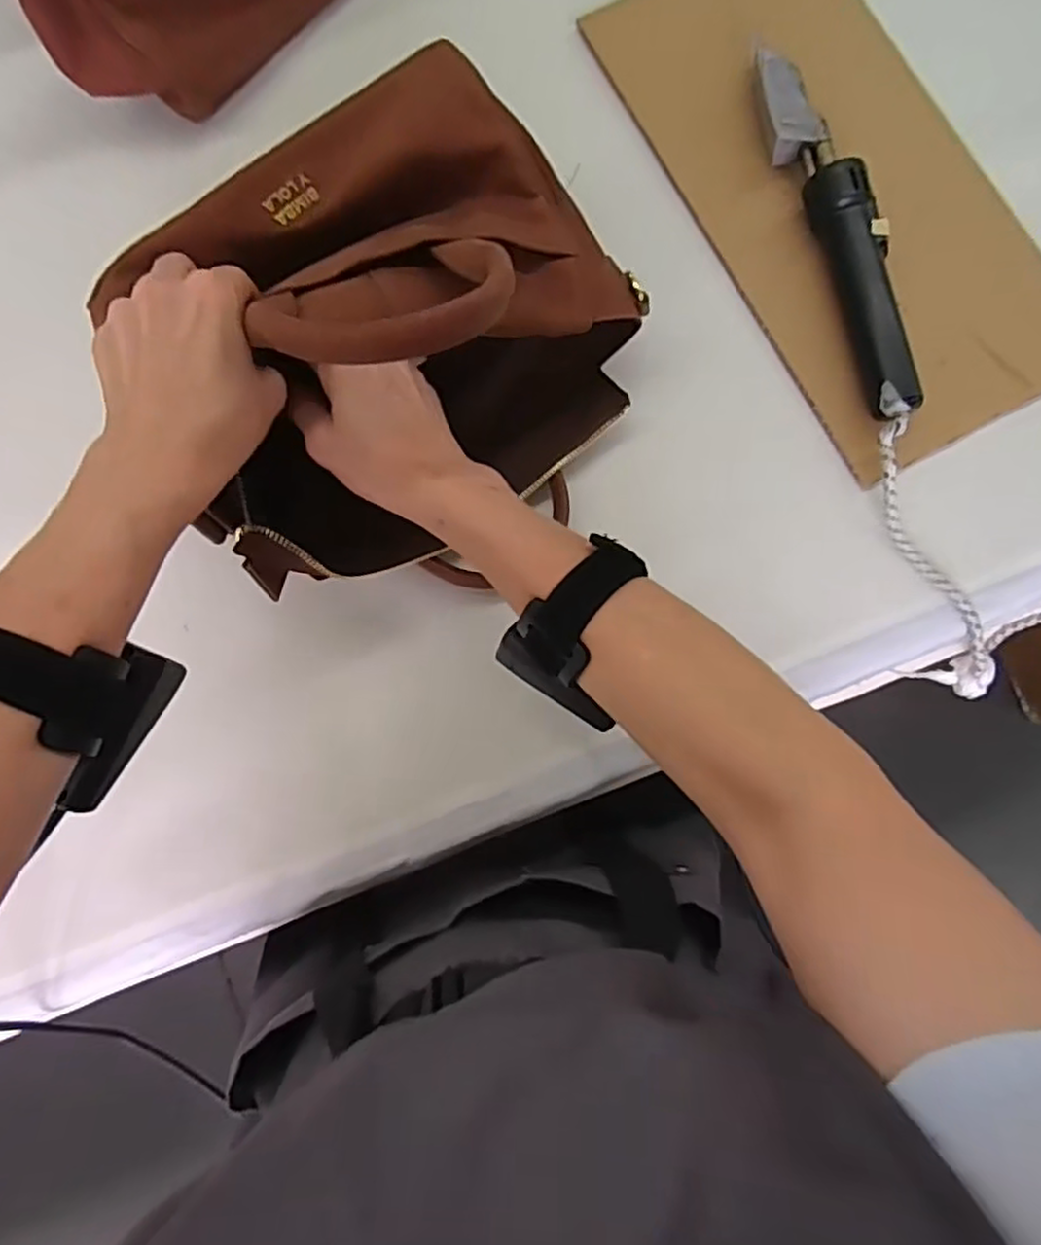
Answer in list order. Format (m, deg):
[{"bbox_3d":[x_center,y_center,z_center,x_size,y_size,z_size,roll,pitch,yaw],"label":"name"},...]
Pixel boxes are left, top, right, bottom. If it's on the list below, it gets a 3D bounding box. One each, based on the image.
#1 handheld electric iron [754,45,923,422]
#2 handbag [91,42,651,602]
[{"bbox_3d":[0.205,-0.258,0.458,0.039,0.038,0.270,-17,81,-2],"label":"handheld electric iron"},{"bbox_3d":[-0.070,-0.150,0.366,0.266,0.180,0.208,-36,81,-3],"label":"handbag"}]

